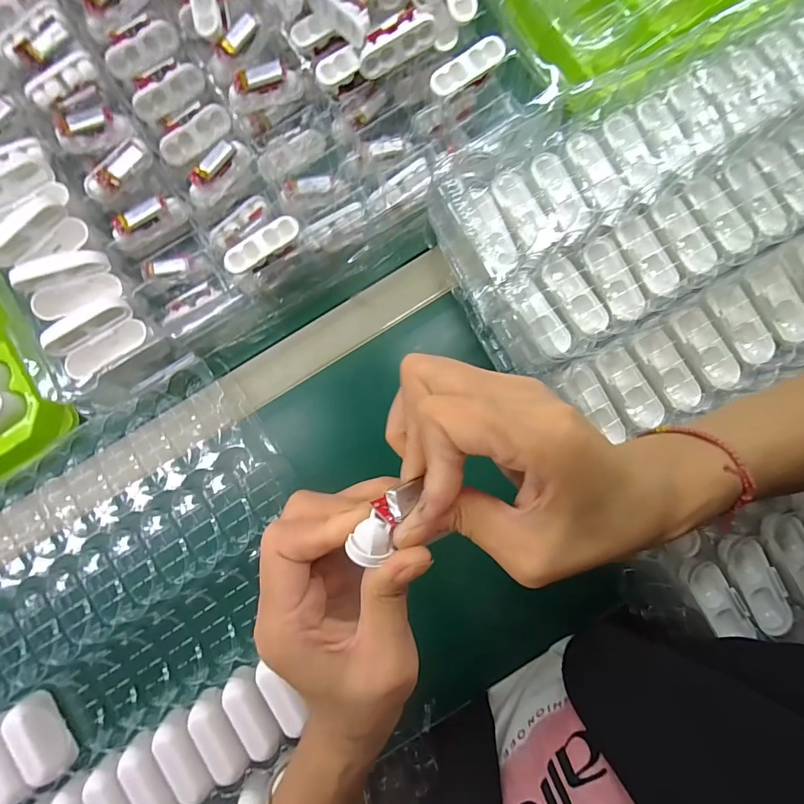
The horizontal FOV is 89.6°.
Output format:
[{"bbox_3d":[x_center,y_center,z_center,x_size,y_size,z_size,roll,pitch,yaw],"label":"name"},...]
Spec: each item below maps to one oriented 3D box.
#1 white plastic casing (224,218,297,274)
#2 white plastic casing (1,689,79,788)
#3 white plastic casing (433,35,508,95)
[{"bbox_3d":[-0.109,-0.122,0.314,0.063,0.005,0.018,-34,85,-1],"label":"white plastic casing"},{"bbox_3d":[-0.293,0.272,0.327,0.027,0.021,0.065,-32,85,-1],"label":"white plastic casing"},{"bbox_3d":[0.053,-0.266,0.323,0.063,0.013,0.023,-32,85,-1],"label":"white plastic casing"}]

